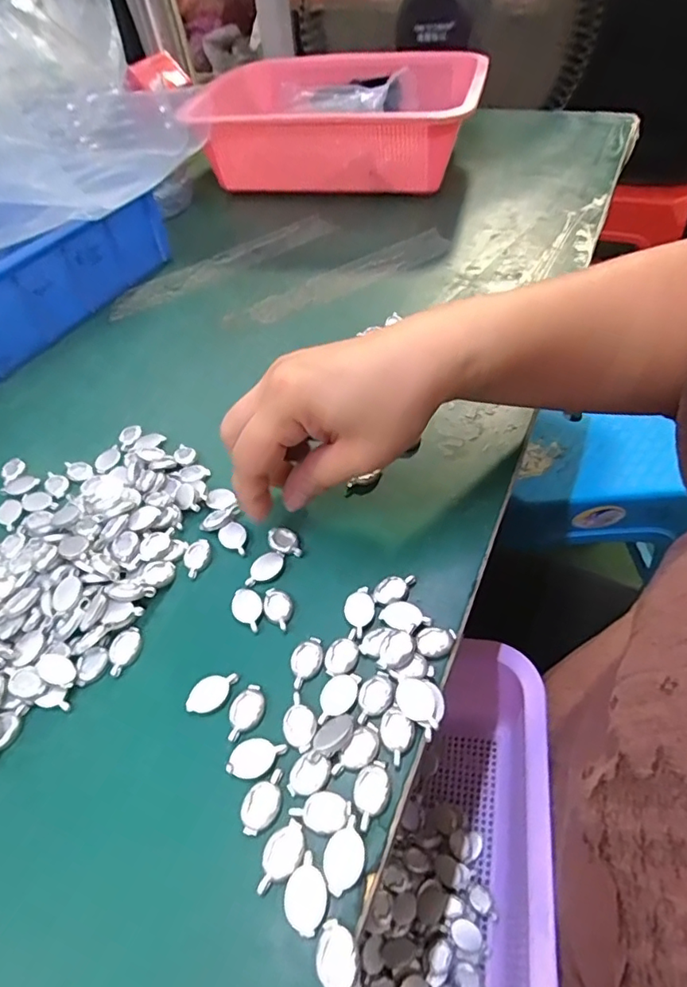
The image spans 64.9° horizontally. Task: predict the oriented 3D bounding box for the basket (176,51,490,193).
[{"bbox_3d":[-0.005,-0.399,0.590,0.284,0.085,0.207,6,51,10],"label":"basket"}]

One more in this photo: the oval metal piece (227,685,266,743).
[{"bbox_3d":[-0.041,0.092,0.228,0.014,0.004,0.023,10,52,14],"label":"oval metal piece"}]

